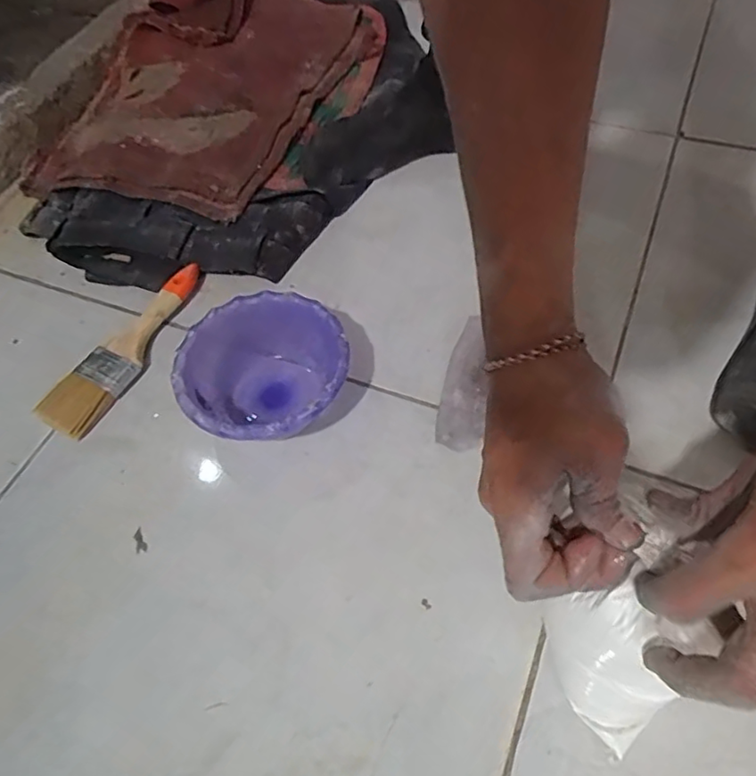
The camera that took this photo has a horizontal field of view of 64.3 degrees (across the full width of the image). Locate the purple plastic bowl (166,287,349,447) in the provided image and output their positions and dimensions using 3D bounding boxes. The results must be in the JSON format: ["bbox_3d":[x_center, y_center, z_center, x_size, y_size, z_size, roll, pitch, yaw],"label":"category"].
[{"bbox_3d":[-0.085,-0.006,0.465,0.125,0.059,0.124,-2,56,3],"label":"purple plastic bowl"}]

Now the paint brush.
[{"bbox_3d":[-0.214,-0.037,0.521,0.046,0.020,0.182,23,61,19],"label":"paint brush"}]

